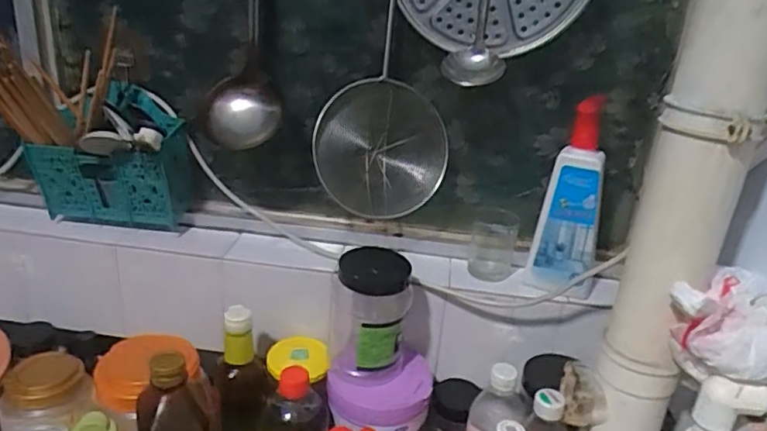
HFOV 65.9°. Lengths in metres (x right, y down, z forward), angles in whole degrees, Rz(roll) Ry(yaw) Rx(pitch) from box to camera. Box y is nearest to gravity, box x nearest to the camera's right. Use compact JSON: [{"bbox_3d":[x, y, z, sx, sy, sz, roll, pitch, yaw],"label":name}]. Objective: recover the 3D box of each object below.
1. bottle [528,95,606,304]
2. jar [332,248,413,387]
[{"bbox_3d":[0.228,-0.013,0.710,0.078,0.231,0.041,13,24,20],"label":"bottle"},{"bbox_3d":[-0.018,0.123,0.724,0.086,0.148,0.100,-2,23,-16],"label":"jar"}]

